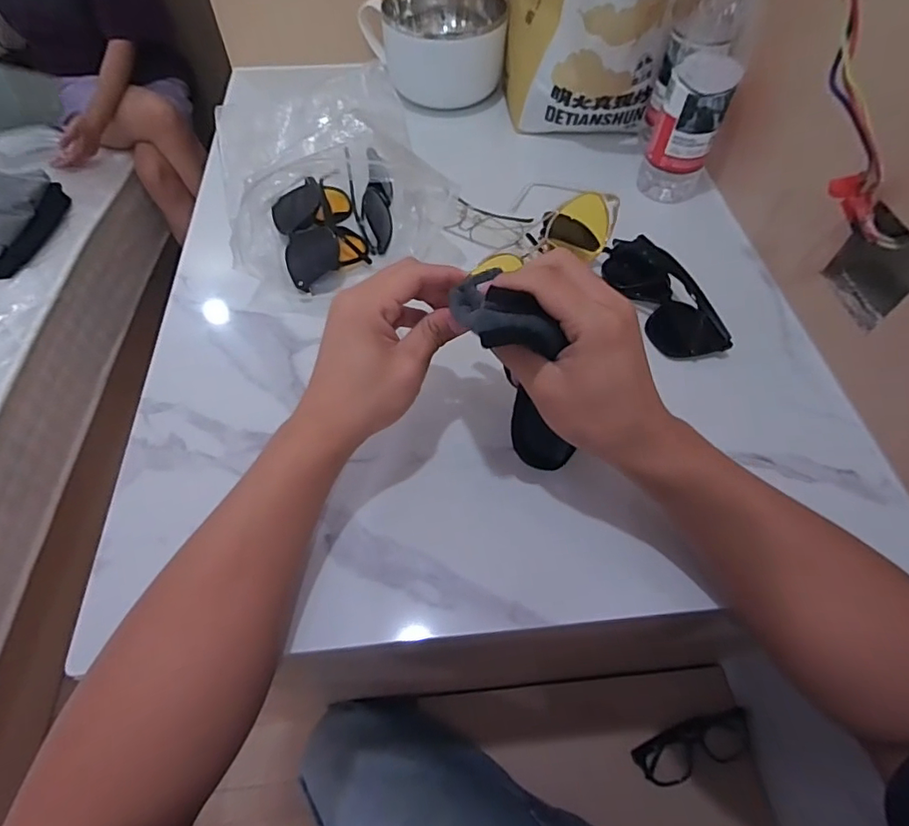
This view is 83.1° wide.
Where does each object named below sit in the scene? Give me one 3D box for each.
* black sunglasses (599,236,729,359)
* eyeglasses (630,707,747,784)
[{"bbox_3d":[0.188,-0.112,0.468,0.055,0.050,0.143,-17,59,-12],"label":"black sunglasses"},{"bbox_3d":[0.290,0.405,0.621,0.144,0.032,0.053,-14,59,-11],"label":"eyeglasses"}]

